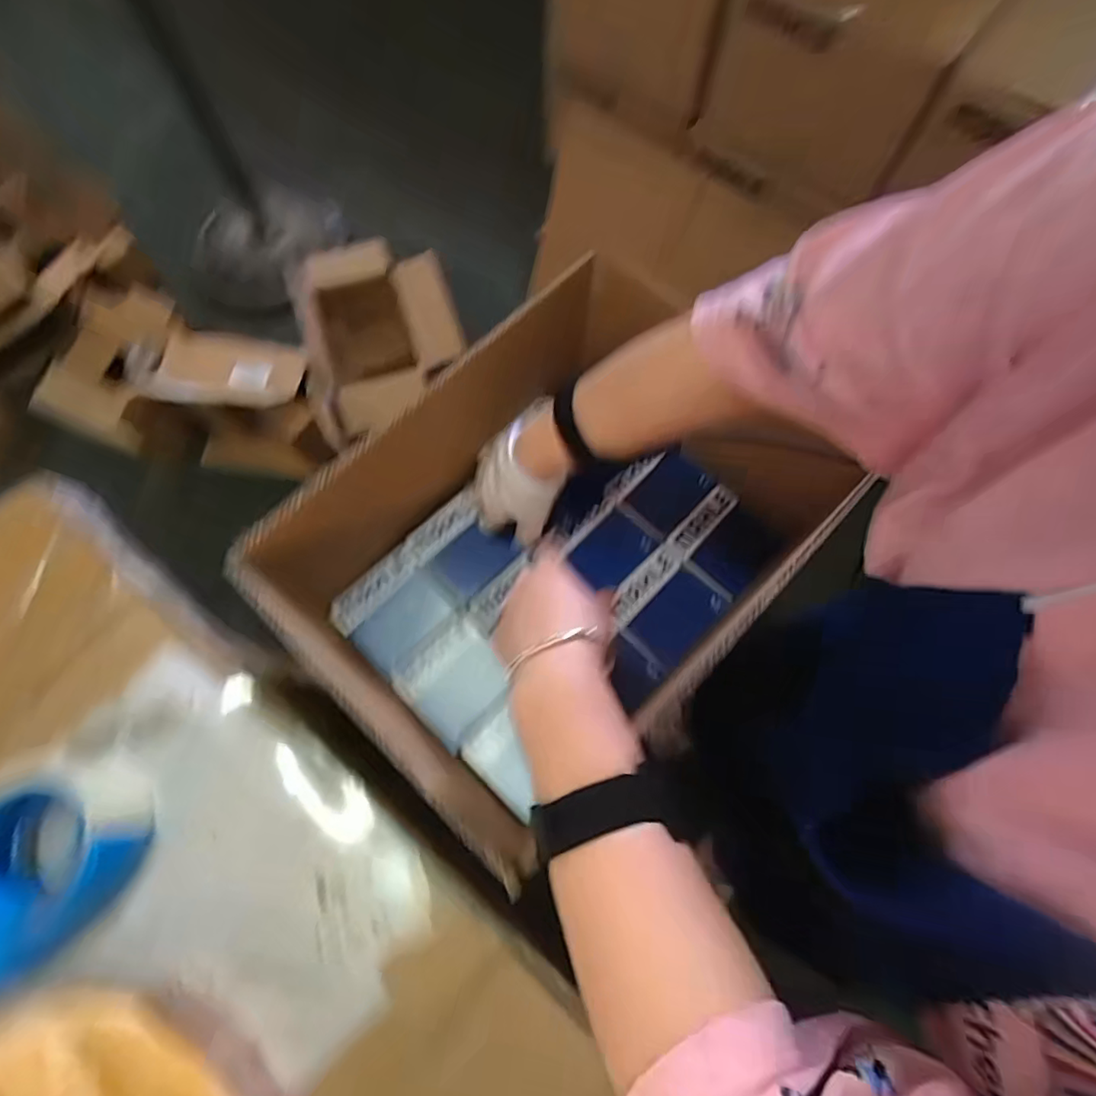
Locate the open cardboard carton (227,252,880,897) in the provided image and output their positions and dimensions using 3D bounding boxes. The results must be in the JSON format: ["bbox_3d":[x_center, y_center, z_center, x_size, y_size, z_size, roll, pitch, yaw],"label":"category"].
[{"bbox_3d":[0.006,0.004,0.544,0.305,0.208,0.395,42,77,13],"label":"open cardboard carton"}]

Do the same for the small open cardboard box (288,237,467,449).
[{"bbox_3d":[-0.391,-0.485,1.338,0.357,0.196,0.410,-23,73,-7],"label":"small open cardboard box"}]

